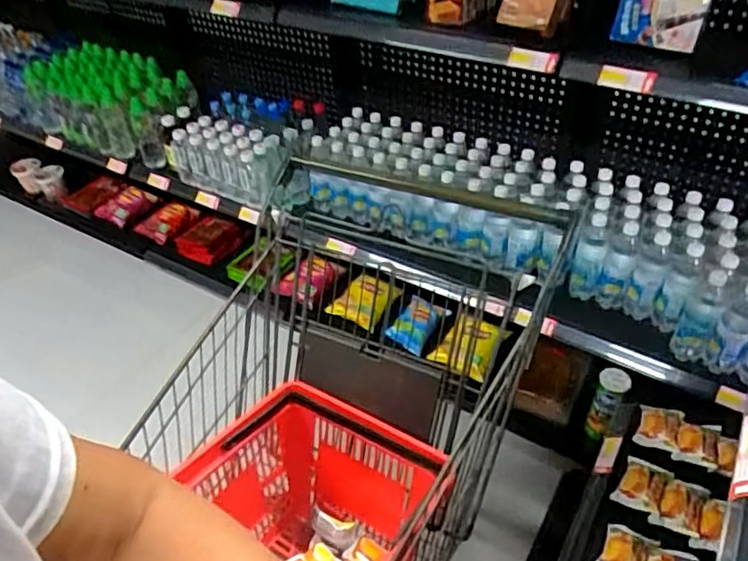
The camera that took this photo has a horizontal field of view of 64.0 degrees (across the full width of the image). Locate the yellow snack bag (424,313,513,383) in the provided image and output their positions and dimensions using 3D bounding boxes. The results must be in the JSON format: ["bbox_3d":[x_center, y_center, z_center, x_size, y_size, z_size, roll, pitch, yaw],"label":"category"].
[{"bbox_3d":[0.265,0.187,1.712,0.171,0.041,0.162,23,89,27],"label":"yellow snack bag"}]

